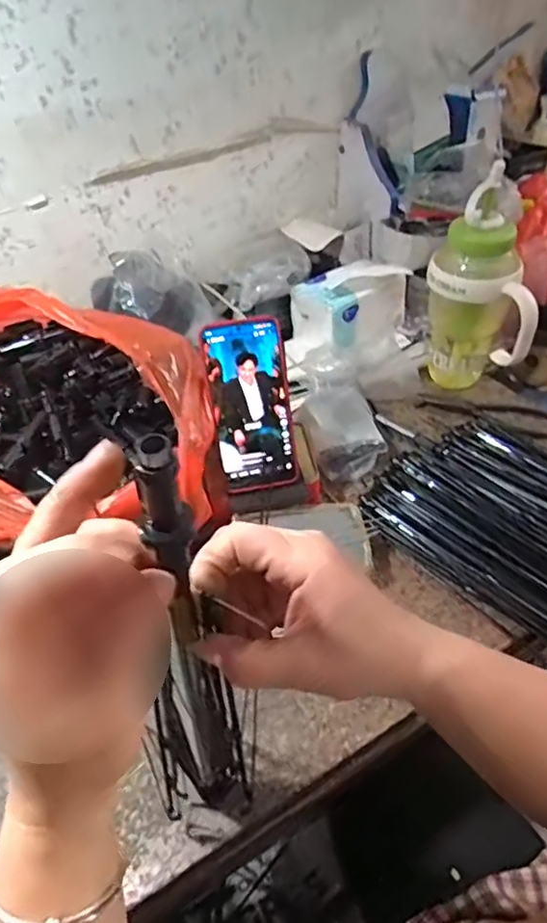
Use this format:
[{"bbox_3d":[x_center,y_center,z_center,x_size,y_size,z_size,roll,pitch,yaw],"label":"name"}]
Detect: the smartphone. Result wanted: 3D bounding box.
[{"bbox_3d":[-0.019,-0.054,0.556,0.075,0.164,0.010,-10,14,-4],"label":"smartphone"}]

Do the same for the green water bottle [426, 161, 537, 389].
[{"bbox_3d":[0.245,-0.191,0.693,0.101,0.258,0.116,-8,43,-1],"label":"green water bottle"}]

